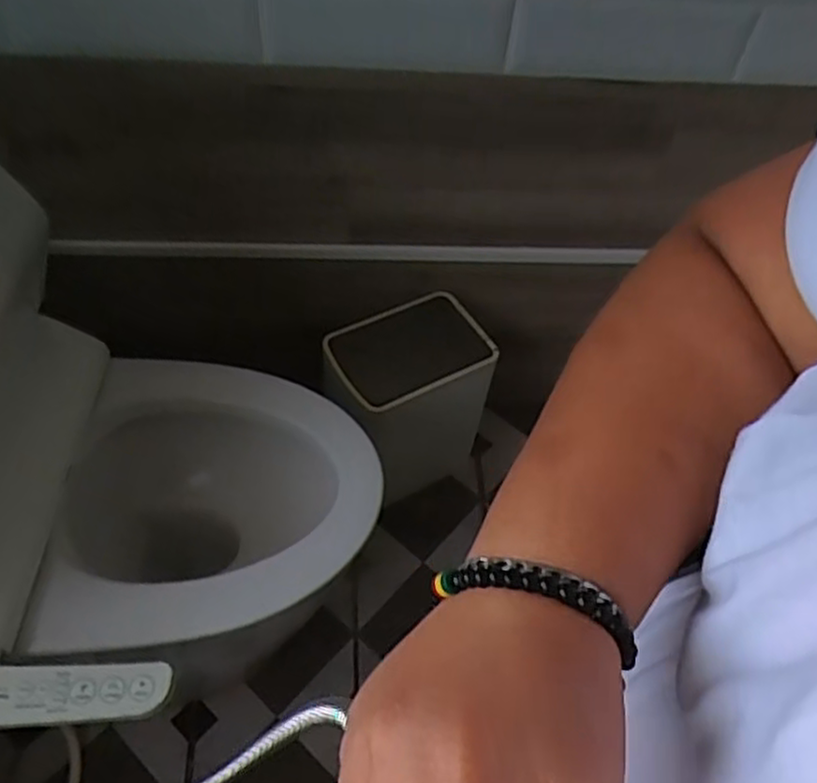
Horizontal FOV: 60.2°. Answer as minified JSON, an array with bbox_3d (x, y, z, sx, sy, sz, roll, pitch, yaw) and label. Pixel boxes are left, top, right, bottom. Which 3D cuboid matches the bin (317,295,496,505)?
[{"bbox_3d":[-0.015,0.020,1.174,0.254,0.309,0.162,-24,58,-22],"label":"bin"}]

